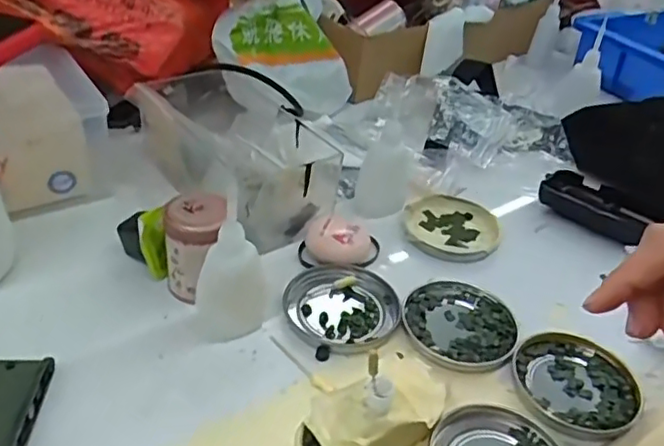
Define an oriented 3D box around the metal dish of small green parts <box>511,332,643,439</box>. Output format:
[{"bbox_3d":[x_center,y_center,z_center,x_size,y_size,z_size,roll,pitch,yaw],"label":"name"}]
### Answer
[{"bbox_3d":[0.154,0.101,0.398,0.074,0.007,0.077,4,37,-3],"label":"metal dish of small green parts"}]

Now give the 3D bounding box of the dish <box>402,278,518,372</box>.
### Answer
[{"bbox_3d":[0.087,0.070,0.432,0.076,0.007,0.079,18,38,14],"label":"dish"}]

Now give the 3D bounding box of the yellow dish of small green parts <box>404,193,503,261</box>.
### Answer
[{"bbox_3d":[0.100,0.004,0.524,0.078,0.013,0.078,12,37,6],"label":"yellow dish of small green parts"}]

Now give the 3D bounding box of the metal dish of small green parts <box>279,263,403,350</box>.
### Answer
[{"bbox_3d":[0.007,0.059,0.436,0.079,0.010,0.077,4,37,-3],"label":"metal dish of small green parts"}]

